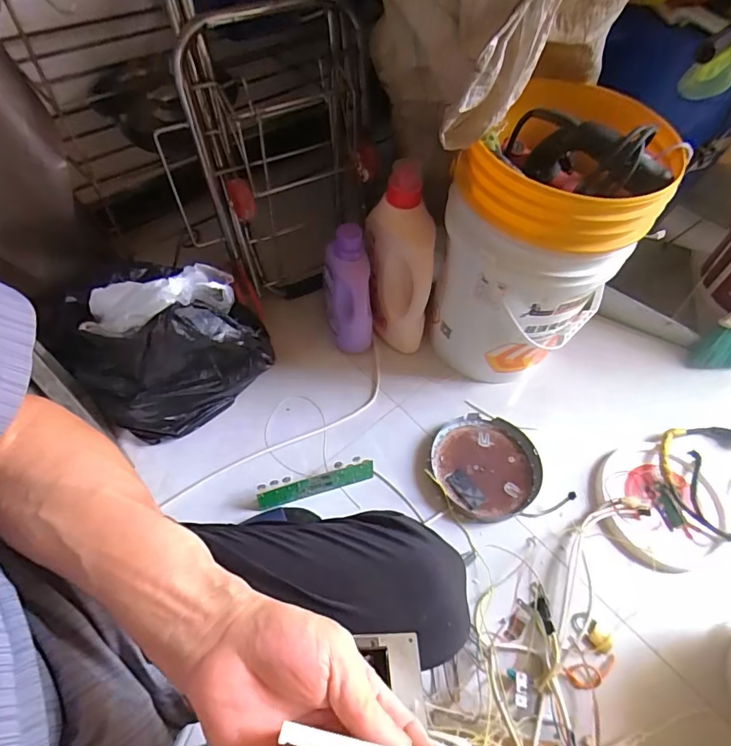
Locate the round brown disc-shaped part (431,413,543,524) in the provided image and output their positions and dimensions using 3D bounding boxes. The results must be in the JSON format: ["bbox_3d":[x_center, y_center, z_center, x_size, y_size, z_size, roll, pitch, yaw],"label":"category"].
[{"bbox_3d":[0.226,0.174,0.873,0.195,0.019,0.204,2,57,-3],"label":"round brown disc-shaped part"}]

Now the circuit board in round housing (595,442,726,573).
[{"bbox_3d":[0.525,0.234,0.836,0.215,0.033,0.228,36,62,18],"label":"circuit board in round housing"}]

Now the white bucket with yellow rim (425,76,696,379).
[{"bbox_3d":[0.295,-0.206,0.839,0.269,0.483,0.288,2,57,-3],"label":"white bucket with yellow rim"}]

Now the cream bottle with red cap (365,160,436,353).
[{"bbox_3d":[0.066,-0.194,0.897,0.084,0.355,0.151,-19,61,-15],"label":"cream bottle with red cap"}]

